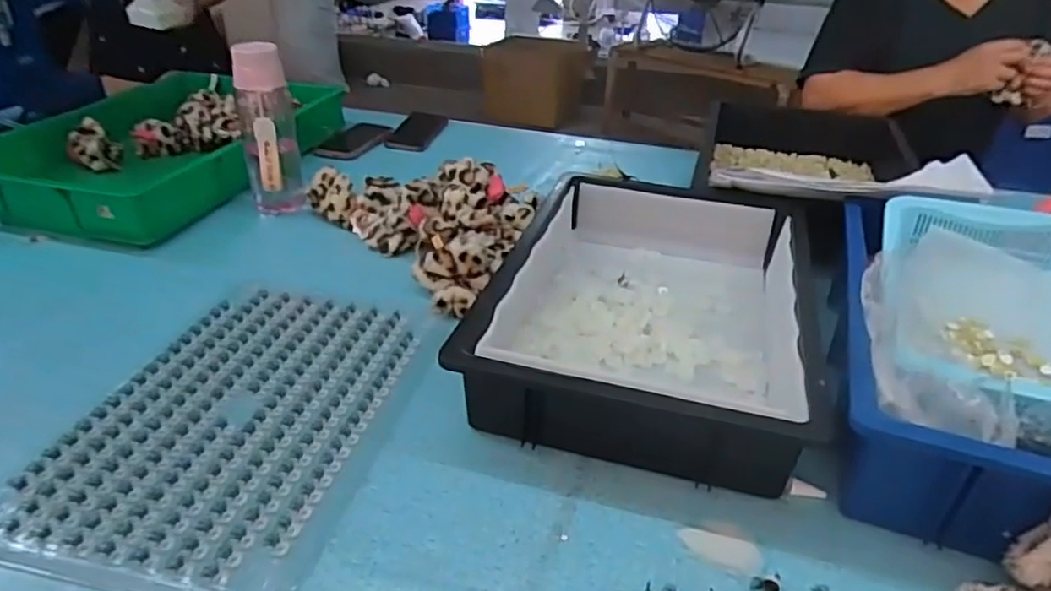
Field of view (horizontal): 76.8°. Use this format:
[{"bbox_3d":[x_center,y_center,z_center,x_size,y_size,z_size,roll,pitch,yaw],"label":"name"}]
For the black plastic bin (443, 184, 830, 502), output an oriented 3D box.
[{"bbox_3d":[0.137,0.000,0.716,0.304,0.086,0.439,9,34,12],"label":"black plastic bin"}]

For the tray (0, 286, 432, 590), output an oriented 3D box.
[{"bbox_3d":[-0.254,0.105,0.615,0.260,0.018,0.370,8,34,11],"label":"tray"}]

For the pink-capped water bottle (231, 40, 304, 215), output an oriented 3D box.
[{"bbox_3d":[-0.366,-0.232,0.946,0.077,0.225,0.080,-11,35,-17],"label":"pink-capped water bottle"}]

